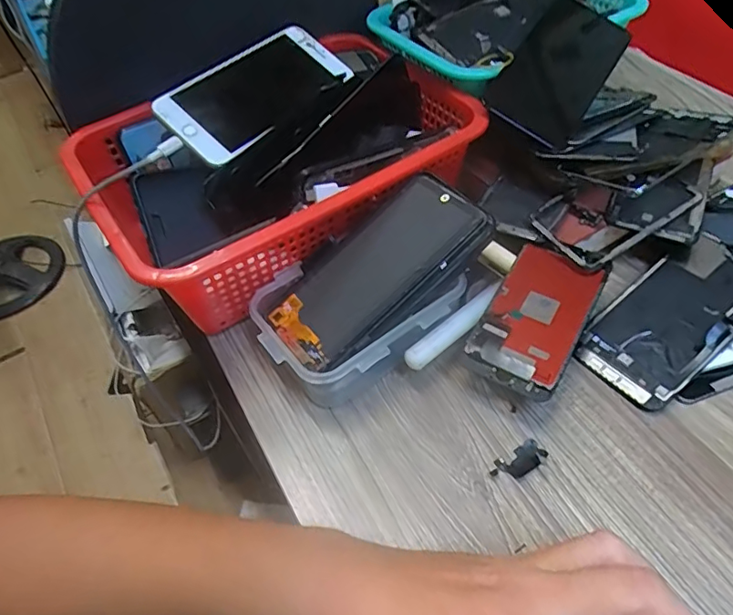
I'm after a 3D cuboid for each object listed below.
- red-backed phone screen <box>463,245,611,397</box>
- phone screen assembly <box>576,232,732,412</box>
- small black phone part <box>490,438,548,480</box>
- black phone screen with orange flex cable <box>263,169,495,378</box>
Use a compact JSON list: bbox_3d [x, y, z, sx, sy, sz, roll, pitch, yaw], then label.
[{"bbox_3d":[0.117,0.004,0.369,0.061,0.006,0.116,25,60,22],"label":"red-backed phone screen"},{"bbox_3d":[0.224,0.003,0.384,0.154,0.009,0.073,-38,54,-15],"label":"phone screen assembly"},{"bbox_3d":[0.096,0.097,0.337,0.036,0.006,0.017,-26,52,-16],"label":"small black phone part"},{"bbox_3d":[0.005,-0.027,0.362,0.153,0.008,0.071,-42,56,-4],"label":"black phone screen with orange flex cable"}]

